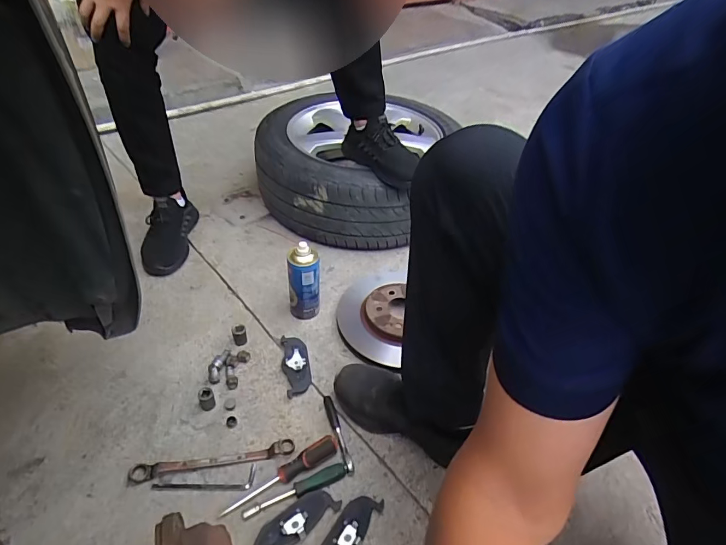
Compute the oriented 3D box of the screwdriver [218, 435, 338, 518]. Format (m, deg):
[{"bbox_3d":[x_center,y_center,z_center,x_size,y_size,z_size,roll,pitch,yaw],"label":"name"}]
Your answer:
[{"bbox_3d":[-0.128,0.319,0.689,0.196,0.024,0.031,-21,47,-25],"label":"screwdriver"}]

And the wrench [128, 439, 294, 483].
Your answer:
[{"bbox_3d":[-0.243,0.305,0.706,0.256,0.018,0.028,-5,42,-10],"label":"wrench"}]

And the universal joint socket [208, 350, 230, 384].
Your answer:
[{"bbox_3d":[-0.279,0.178,0.835,0.026,0.020,0.065,10,42,7],"label":"universal joint socket"}]

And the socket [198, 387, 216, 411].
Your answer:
[{"bbox_3d":[-0.279,0.224,0.775,0.027,0.040,0.024,-21,47,-25],"label":"socket"}]

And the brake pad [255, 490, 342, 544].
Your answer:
[{"bbox_3d":[-0.102,0.371,0.643,0.136,0.014,0.049,-27,50,-30],"label":"brake pad"}]

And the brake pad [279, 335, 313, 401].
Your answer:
[{"bbox_3d":[-0.131,0.176,0.850,0.051,0.029,0.134,-6,42,-11],"label":"brake pad"}]

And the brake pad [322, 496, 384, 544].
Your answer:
[{"bbox_3d":[-0.025,0.385,0.634,0.047,0.026,0.135,26,46,23],"label":"brake pad"}]

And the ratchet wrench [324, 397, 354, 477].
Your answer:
[{"bbox_3d":[-0.044,0.277,0.753,0.017,0.019,0.146,-11,43,-16],"label":"ratchet wrench"}]

